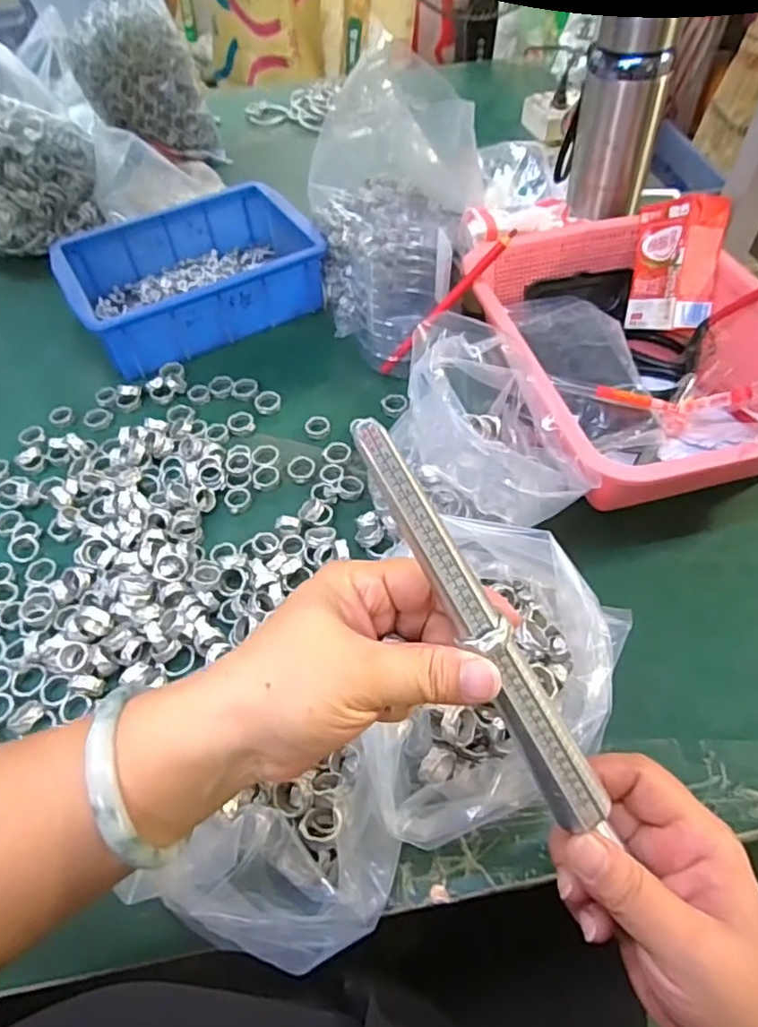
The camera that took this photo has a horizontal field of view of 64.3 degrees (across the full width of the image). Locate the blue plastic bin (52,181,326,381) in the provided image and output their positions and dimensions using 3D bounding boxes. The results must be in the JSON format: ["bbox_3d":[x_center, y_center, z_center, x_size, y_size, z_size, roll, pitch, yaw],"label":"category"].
[{"bbox_3d":[-0.196,-0.250,0.637,0.242,0.070,0.173,-27,56,-17],"label":"blue plastic bin"}]

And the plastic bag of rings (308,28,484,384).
[{"bbox_3d":[0.009,-0.278,0.582,0.161,0.174,0.209,4,53,6],"label":"plastic bag of rings"}]

